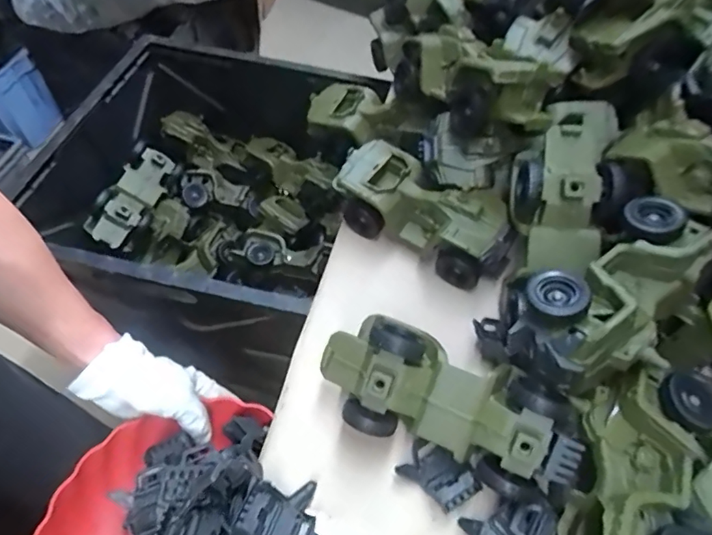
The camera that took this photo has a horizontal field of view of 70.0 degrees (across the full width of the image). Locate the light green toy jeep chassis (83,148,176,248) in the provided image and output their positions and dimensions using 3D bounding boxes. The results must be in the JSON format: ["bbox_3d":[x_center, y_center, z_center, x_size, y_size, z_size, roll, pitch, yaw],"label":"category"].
[{"bbox_3d":[-0.348,-0.113,0.795,0.069,0.033,0.173,40,65,-25],"label":"light green toy jeep chassis"}]

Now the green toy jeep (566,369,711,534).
[{"bbox_3d":[0.193,0.159,0.350,0.077,0.071,0.178,21,57,12],"label":"green toy jeep"}]

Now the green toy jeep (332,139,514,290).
[{"bbox_3d":[0.071,-0.057,0.526,0.187,0.069,0.081,32,60,19],"label":"green toy jeep"}]

